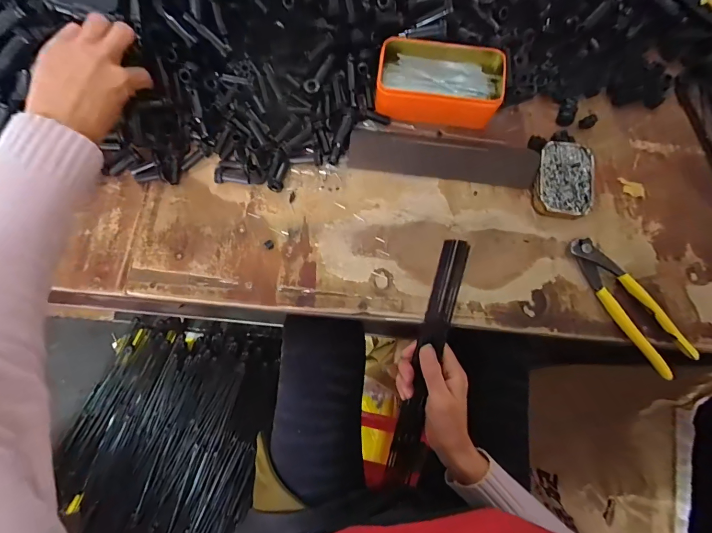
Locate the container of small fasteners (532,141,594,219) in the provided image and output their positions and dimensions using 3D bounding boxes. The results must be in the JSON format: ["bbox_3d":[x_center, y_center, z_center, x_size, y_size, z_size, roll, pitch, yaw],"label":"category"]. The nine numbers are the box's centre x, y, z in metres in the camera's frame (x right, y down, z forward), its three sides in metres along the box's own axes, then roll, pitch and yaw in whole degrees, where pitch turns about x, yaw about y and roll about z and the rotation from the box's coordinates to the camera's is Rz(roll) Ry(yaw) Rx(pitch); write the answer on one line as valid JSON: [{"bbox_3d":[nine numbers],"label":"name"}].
[{"bbox_3d":[0.240,-0.099,0.425,0.063,0.028,0.087,7,77,0],"label":"container of small fasteners"}]

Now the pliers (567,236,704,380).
[{"bbox_3d":[0.299,0.039,0.399,0.050,0.024,0.166,-31,80,-8],"label":"pliers"}]

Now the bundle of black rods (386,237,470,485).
[{"bbox_3d":[0.077,0.138,0.428,0.033,0.027,0.376,6,120,0],"label":"bundle of black rods"}]

